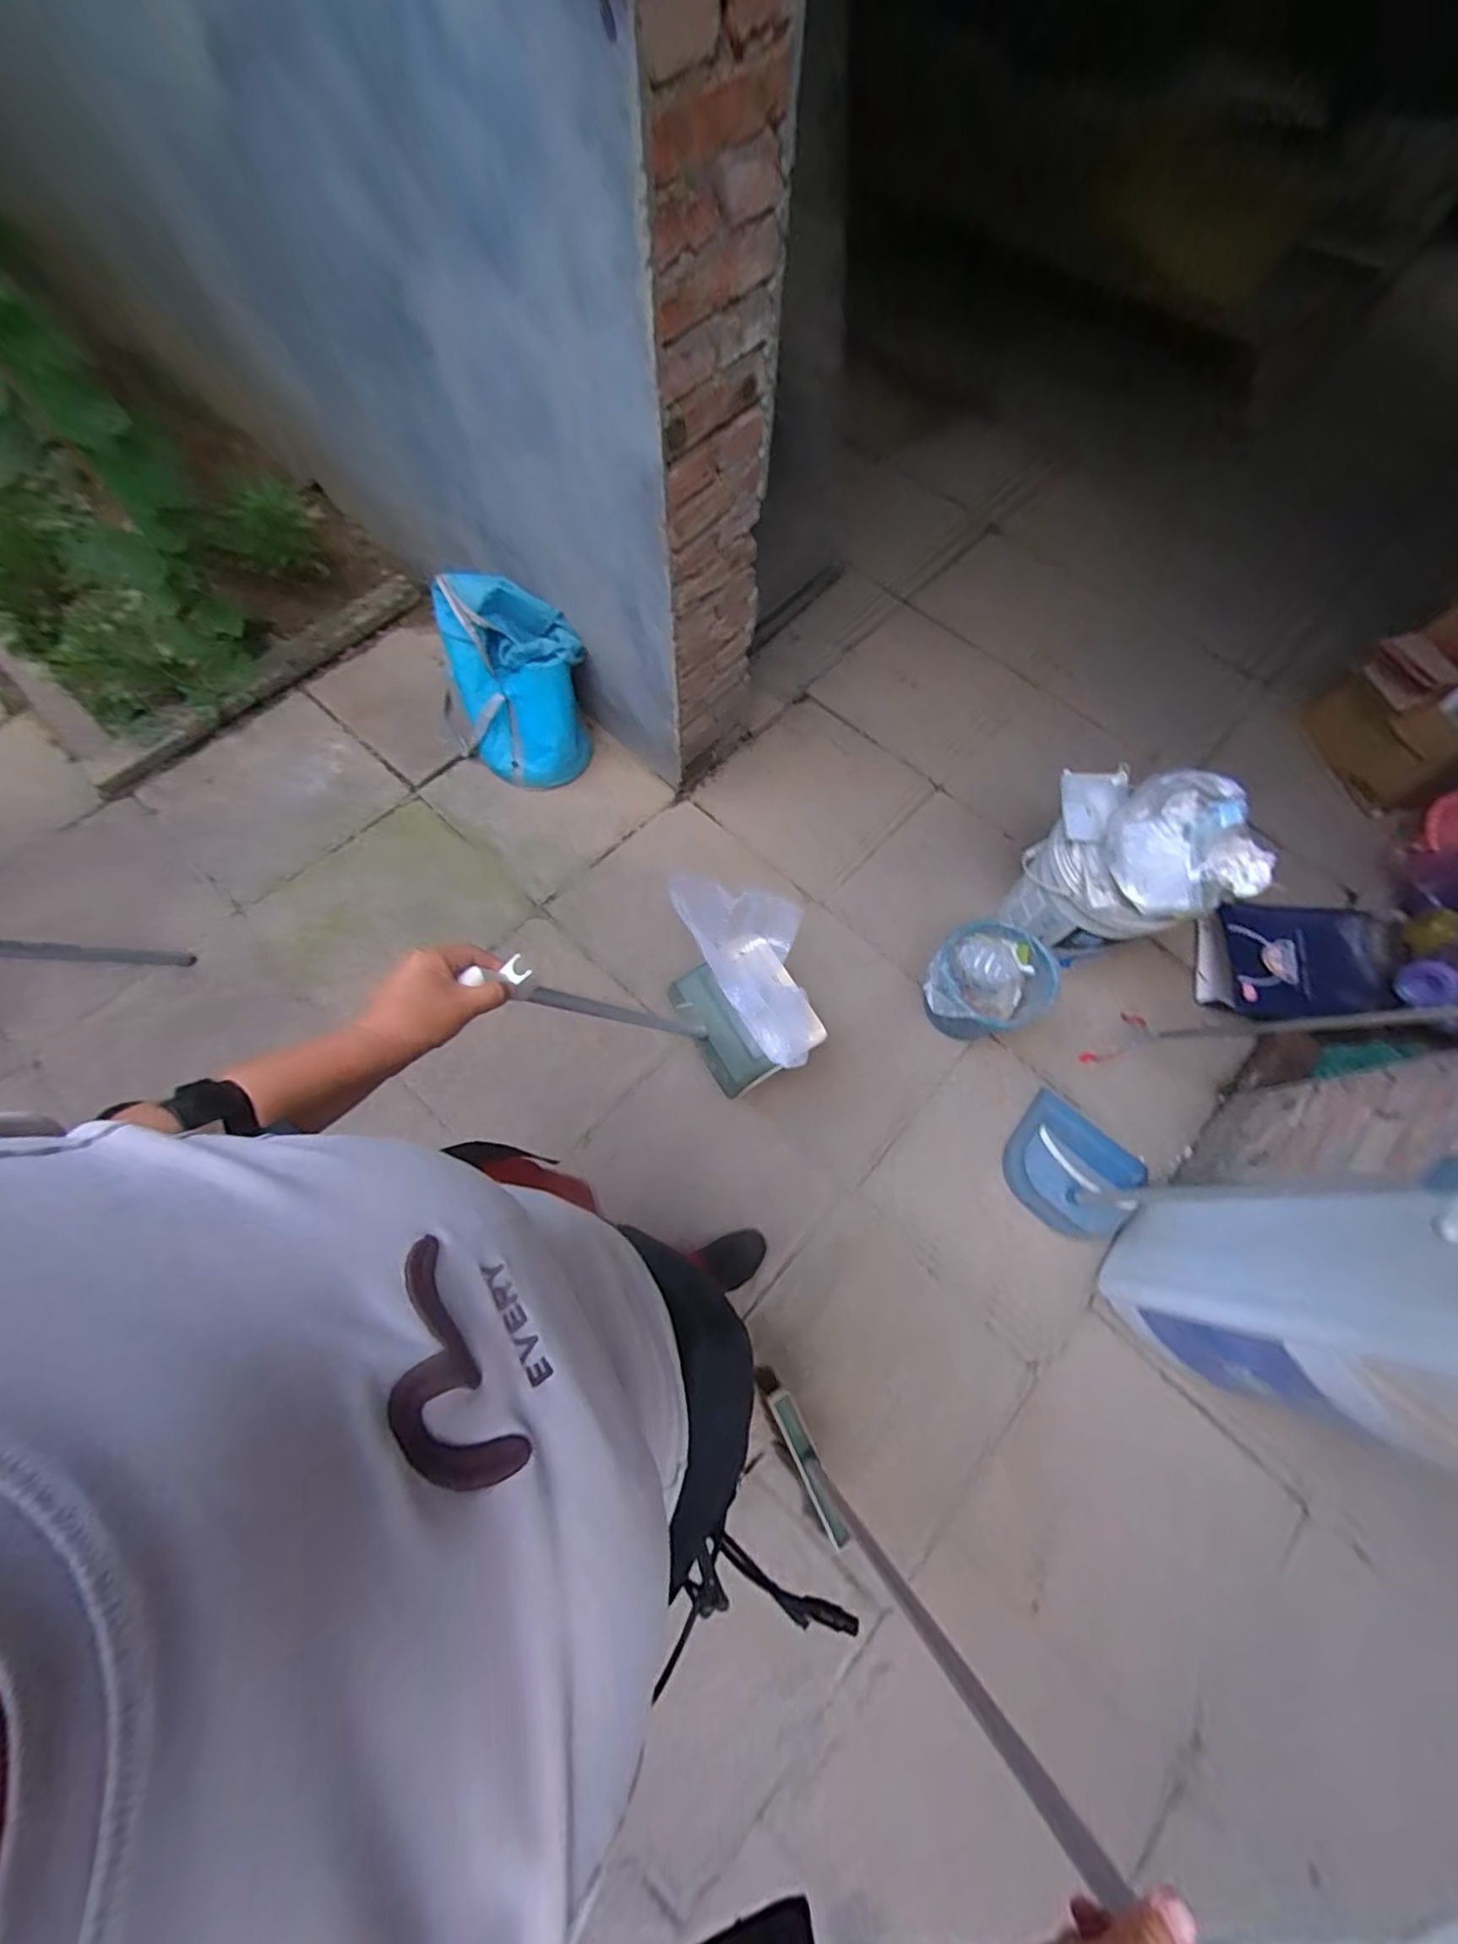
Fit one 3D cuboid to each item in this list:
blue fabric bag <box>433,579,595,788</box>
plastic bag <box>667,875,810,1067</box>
[{"bbox_3d":[-0.556,-0.702,1.546,0.382,0.411,0.286,24,74,4],"label":"blue fabric bag"},{"bbox_3d":[0.065,-0.027,1.209,0.204,0.105,0.405,-26,77,-10],"label":"plastic bag"}]

